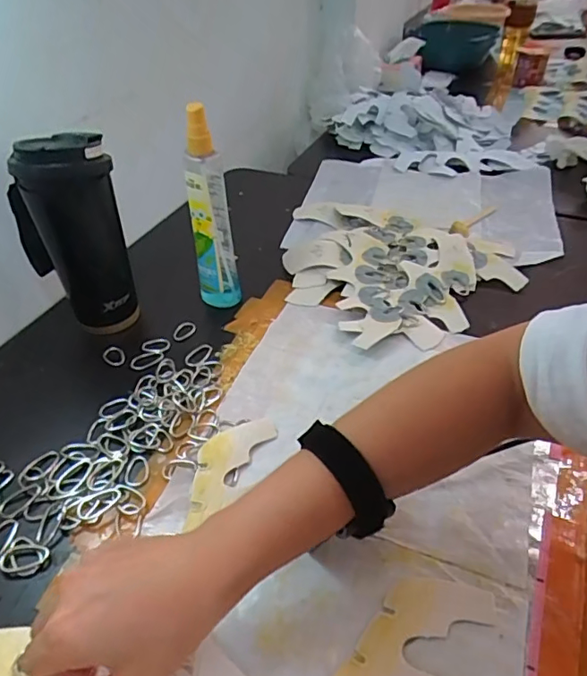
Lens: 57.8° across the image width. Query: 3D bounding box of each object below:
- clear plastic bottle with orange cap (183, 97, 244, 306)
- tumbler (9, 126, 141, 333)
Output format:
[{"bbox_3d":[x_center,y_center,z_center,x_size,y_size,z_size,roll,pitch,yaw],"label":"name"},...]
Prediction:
[{"bbox_3d":[-0.086,-0.128,0.554,0.043,0.212,0.032,-6,40,-6],"label":"clear plastic bottle with orange cap"},{"bbox_3d":[-0.218,-0.101,0.538,0.087,0.200,0.072,-25,46,-26],"label":"tumbler"}]

